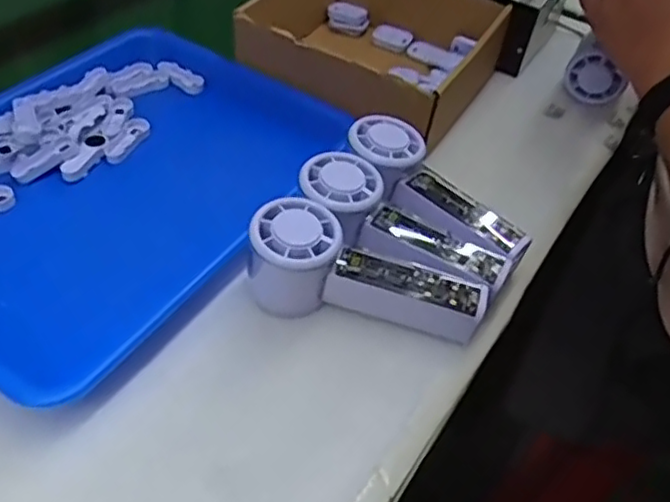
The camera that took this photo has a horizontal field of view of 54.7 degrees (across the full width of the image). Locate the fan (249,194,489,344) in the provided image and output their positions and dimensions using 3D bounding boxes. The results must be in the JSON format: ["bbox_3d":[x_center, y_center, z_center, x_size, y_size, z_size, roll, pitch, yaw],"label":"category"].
[{"bbox_3d":[0.020,0.015,0.424,0.149,0.059,0.052,11,47,3],"label":"fan"}]

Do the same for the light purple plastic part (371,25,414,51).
[{"bbox_3d":[0.061,-0.231,0.703,0.045,0.017,0.021,29,51,18],"label":"light purple plastic part"}]

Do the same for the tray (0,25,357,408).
[{"bbox_3d":[-0.166,-0.063,0.489,0.253,0.031,0.349,24,50,15],"label":"tray"}]

